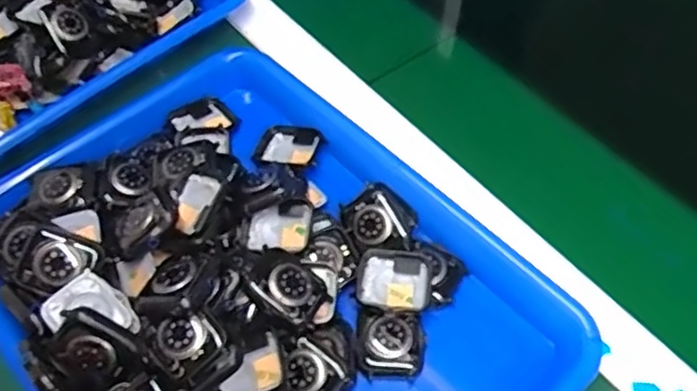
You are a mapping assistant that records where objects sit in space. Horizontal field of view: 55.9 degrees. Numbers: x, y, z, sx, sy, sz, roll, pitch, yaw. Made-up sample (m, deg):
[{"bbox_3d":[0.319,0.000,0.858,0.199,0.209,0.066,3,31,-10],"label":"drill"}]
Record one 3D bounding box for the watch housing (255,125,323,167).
[{"bbox_3d":[-0.041,-0.035,0.461,0.042,0.011,0.032,16,57,12],"label":"watch housing"}]

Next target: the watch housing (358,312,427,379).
[{"bbox_3d":[0.025,0.085,0.372,0.036,0.019,0.037,-2,55,0],"label":"watch housing"}]

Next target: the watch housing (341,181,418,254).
[{"bbox_3d":[0.019,0.015,0.410,0.040,0.015,0.046,-30,59,-18],"label":"watch housing"}]

